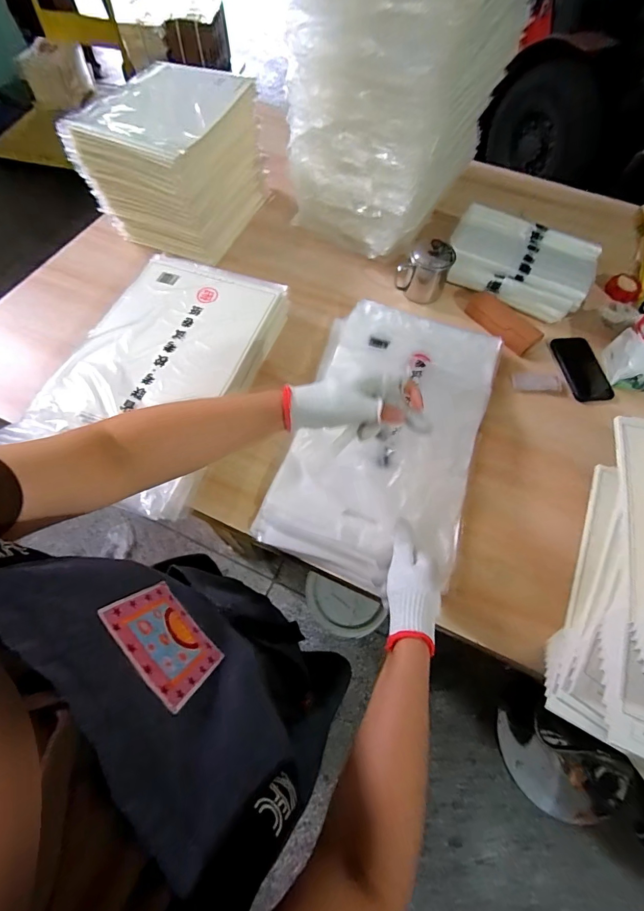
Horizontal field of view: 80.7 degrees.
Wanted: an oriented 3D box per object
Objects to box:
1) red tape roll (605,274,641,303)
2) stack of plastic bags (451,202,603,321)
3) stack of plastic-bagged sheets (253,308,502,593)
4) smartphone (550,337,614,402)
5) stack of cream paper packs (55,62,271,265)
[{"bbox_3d":[0.666,-0.367,0.833,0.072,0.026,0.064,-13,65,-8],"label":"red tape roll"},{"bbox_3d":[0.422,-0.420,0.809,0.295,0.088,0.204,24,66,9],"label":"stack of plastic bags"},{"bbox_3d":[0.111,-0.049,0.645,0.299,0.048,0.509,17,65,6],"label":"stack of plastic-bagged sheets"},{"bbox_3d":[0.522,-0.175,0.764,0.078,0.017,0.154,-6,65,-5],"label":"smartphone"},{"bbox_3d":[-0.299,-0.617,0.818,0.257,0.245,0.339,25,66,10],"label":"stack of cream paper packs"}]

